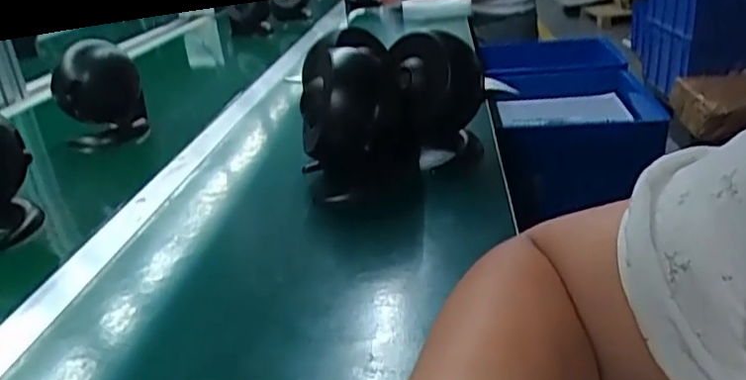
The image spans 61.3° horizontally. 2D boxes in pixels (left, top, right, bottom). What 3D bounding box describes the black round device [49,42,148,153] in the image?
[{"bbox_3d":[-0.384,-0.137,0.884,0.108,0.140,0.108,-6,23,2],"label":"black round device"}]

